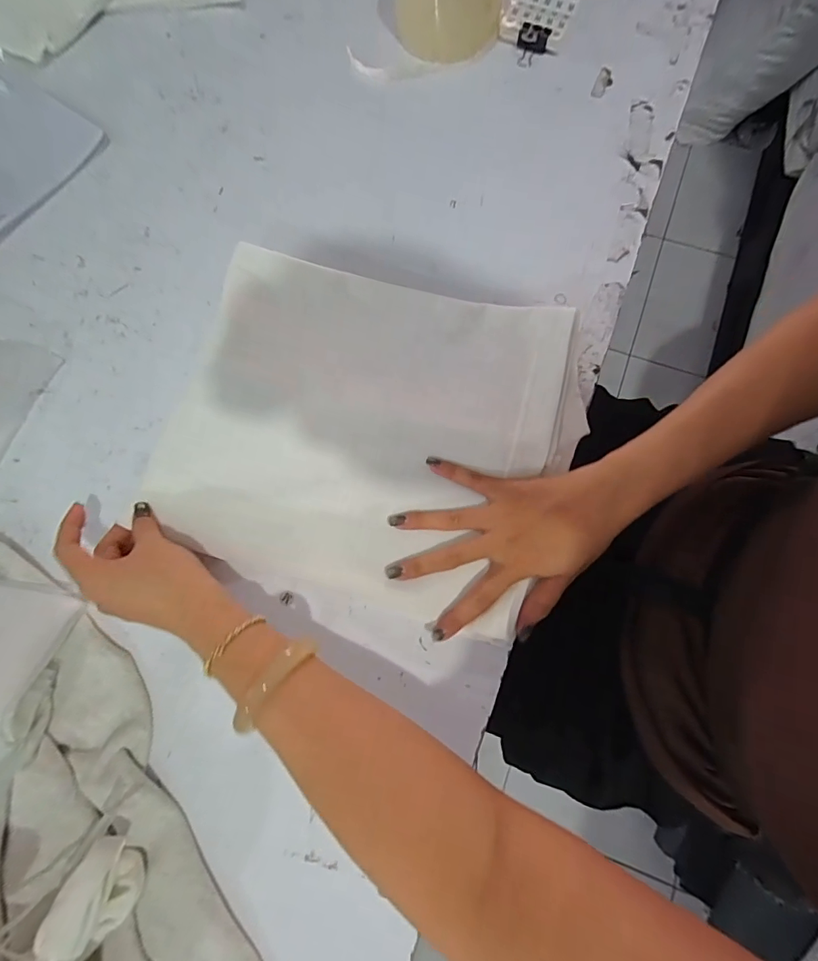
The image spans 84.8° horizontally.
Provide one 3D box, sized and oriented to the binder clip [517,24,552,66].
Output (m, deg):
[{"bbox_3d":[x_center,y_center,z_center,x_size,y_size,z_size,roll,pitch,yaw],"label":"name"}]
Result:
[{"bbox_3d":[0.133,-0.471,0.482,0.032,0.017,0.035,9,78,3],"label":"binder clip"}]

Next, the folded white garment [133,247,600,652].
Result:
[{"bbox_3d":[-0.028,-0.046,0.382,0.322,0.031,0.274,15,79,4],"label":"folded white garment"}]

